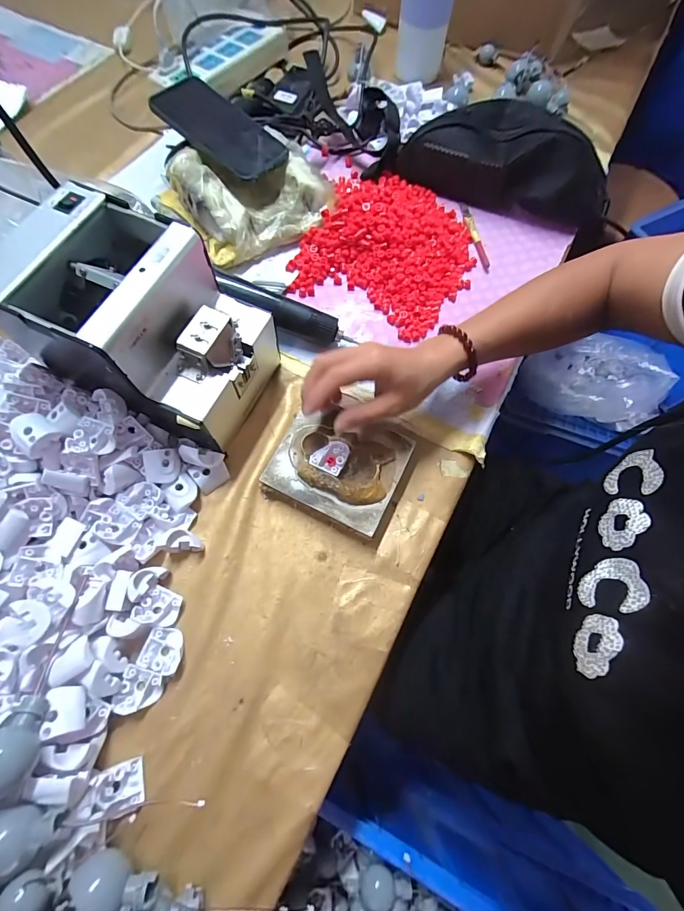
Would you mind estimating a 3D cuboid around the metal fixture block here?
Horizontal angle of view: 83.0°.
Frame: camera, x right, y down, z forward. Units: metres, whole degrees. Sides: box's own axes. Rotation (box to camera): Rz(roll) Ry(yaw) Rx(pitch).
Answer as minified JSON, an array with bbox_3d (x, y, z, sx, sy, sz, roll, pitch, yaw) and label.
[{"bbox_3d":[0.000,0.004,0.372,0.115,0.032,0.111,24,70,8],"label":"metal fixture block"}]

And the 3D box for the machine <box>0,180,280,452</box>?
[{"bbox_3d":[-0.168,-0.112,0.351,0.181,0.141,0.136,25,71,7],"label":"machine"}]

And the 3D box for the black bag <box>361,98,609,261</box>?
[{"bbox_3d":[0.225,-0.397,0.525,0.292,0.086,0.149,23,70,7],"label":"black bag"}]

